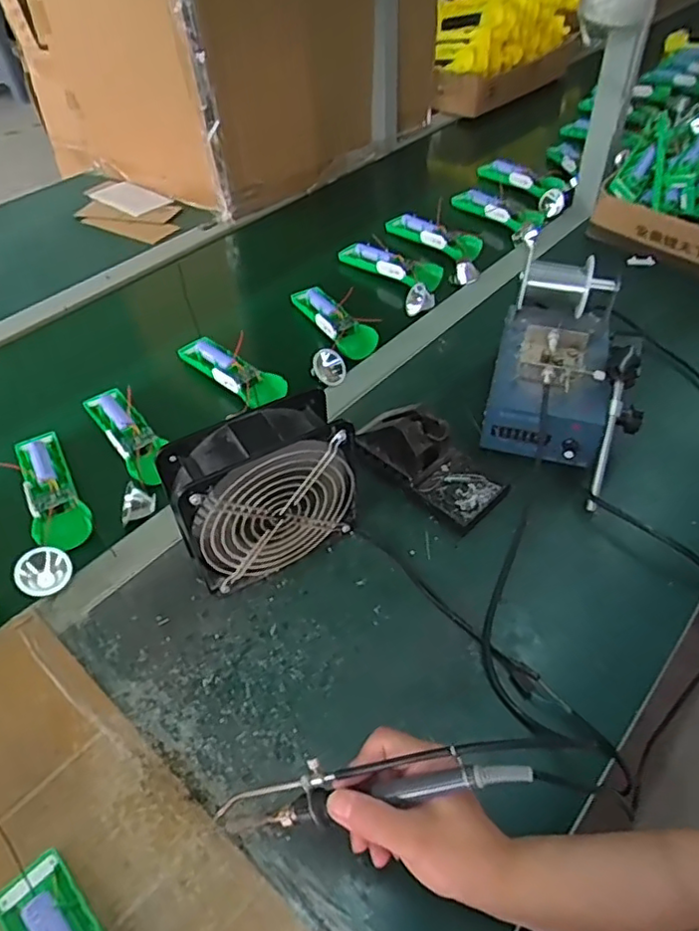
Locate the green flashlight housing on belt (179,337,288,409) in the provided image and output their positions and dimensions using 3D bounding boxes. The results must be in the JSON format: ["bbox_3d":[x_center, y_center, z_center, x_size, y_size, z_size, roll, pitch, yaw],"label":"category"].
[{"bbox_3d":[-0.139,-0.117,0.730,0.152,0.023,0.050,36,58,29],"label":"green flashlight housing on belt"}]

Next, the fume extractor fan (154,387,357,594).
[{"bbox_3d":[-0.071,0.028,0.527,0.146,0.156,0.057,-24,51,-19],"label":"fume extractor fan"}]

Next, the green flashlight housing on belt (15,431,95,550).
[{"bbox_3d":[-0.300,0.023,0.621,0.050,0.030,0.146,-26,52,-20],"label":"green flashlight housing on belt"}]

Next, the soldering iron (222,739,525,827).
[{"bbox_3d":[0.009,0.191,0.371,0.191,0.019,0.028,-19,43,15],"label":"soldering iron"}]

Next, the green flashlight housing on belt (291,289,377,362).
[{"bbox_3d":[-0.022,-0.183,0.786,0.046,0.034,0.147,-28,52,-22],"label":"green flashlight housing on belt"}]

